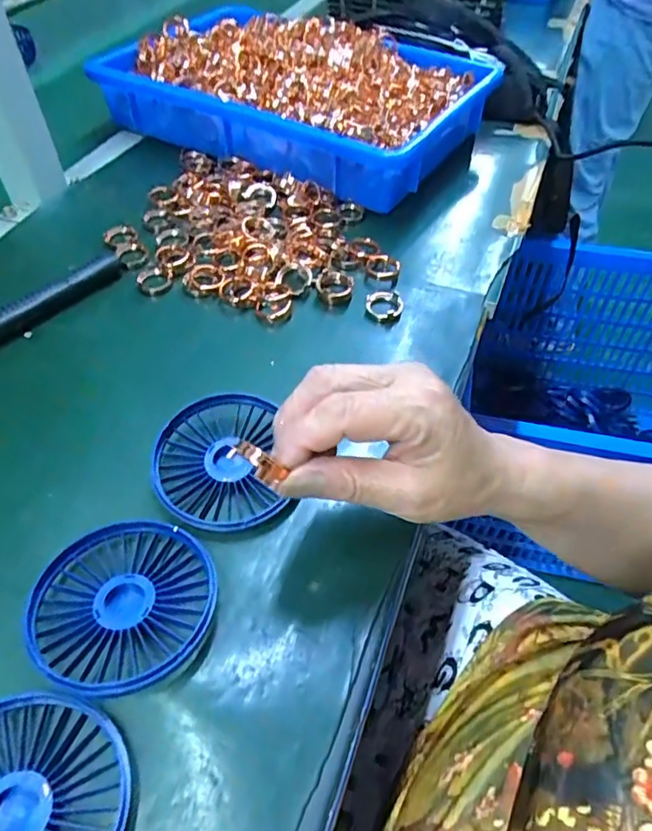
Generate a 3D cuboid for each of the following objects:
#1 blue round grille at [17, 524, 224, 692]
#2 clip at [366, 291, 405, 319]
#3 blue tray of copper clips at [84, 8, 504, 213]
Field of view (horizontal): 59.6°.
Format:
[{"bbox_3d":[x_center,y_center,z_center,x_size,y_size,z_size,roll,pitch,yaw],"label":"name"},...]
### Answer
[{"bbox_3d":[-0.100,0.092,0.281,0.087,0.021,0.083,0,51,-1],"label":"blue round grille"},{"bbox_3d":[0.045,-0.082,0.431,0.028,0.010,0.026,3,51,2],"label":"clip"},{"bbox_3d":[-0.027,-0.345,0.587,0.349,0.082,0.254,27,55,19],"label":"blue tray of copper clips"}]

